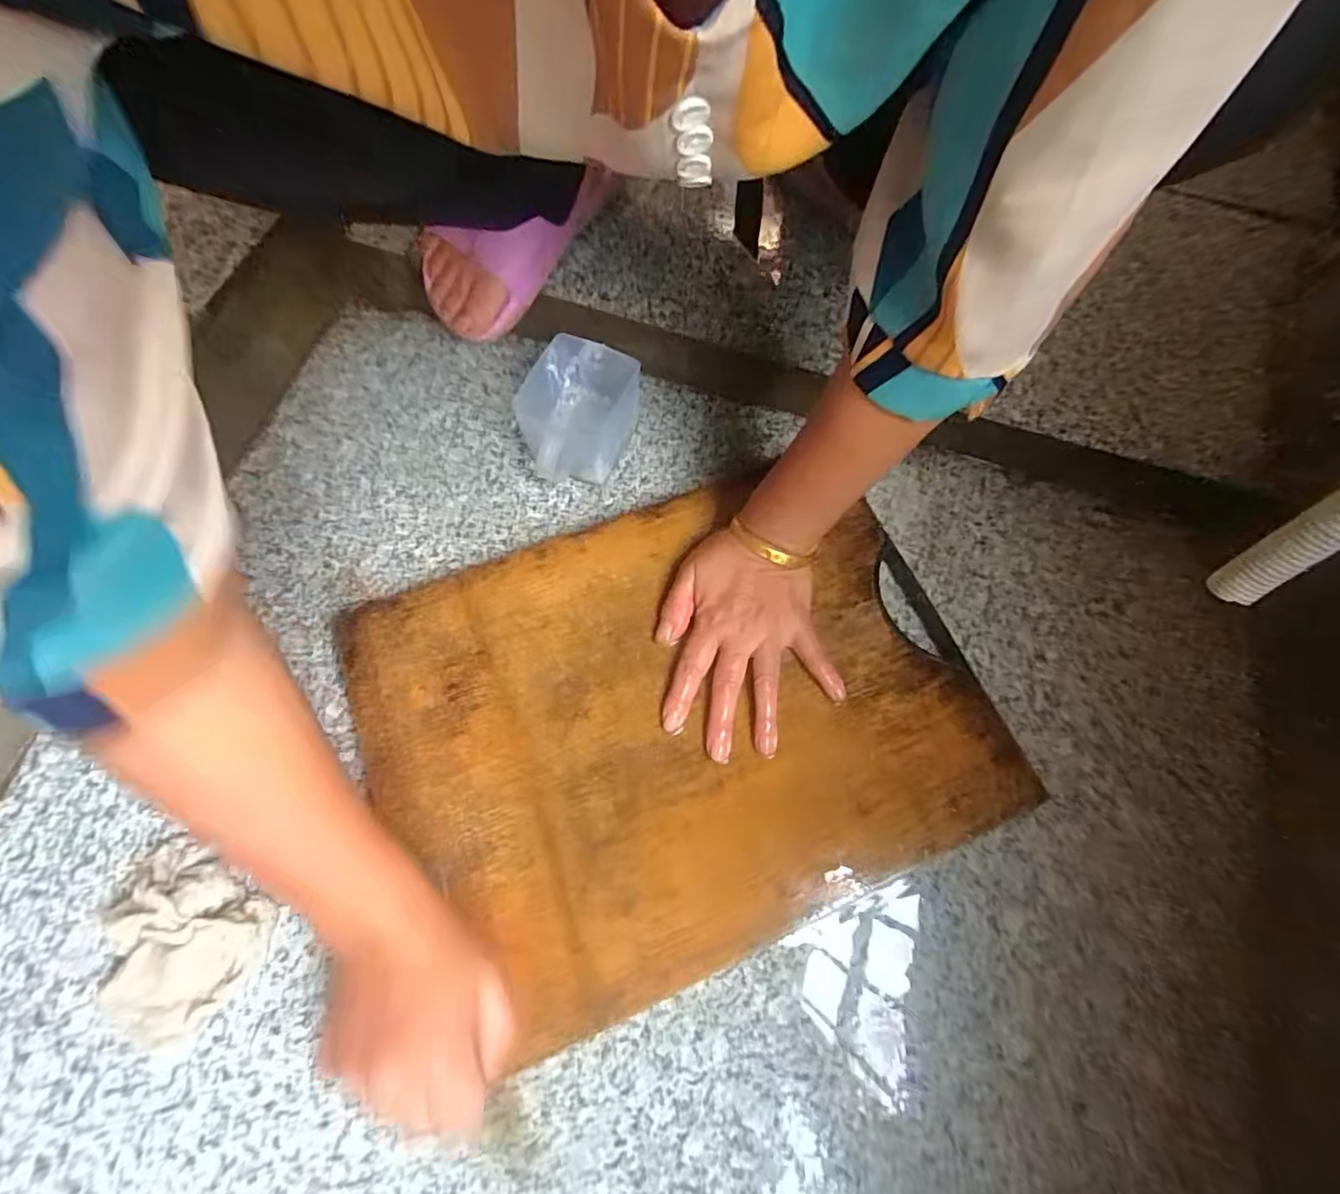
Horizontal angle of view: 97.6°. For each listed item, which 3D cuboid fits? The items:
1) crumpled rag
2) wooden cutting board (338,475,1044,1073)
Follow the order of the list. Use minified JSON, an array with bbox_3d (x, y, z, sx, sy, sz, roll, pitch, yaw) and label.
[{"bbox_3d":[-0.290,0.204,0.341,0.089,0.022,0.095,25,72,6],"label":"crumpled rag"},{"bbox_3d":[0.005,0.071,0.399,0.387,0.022,0.303,-23,74,-10],"label":"wooden cutting board"}]

